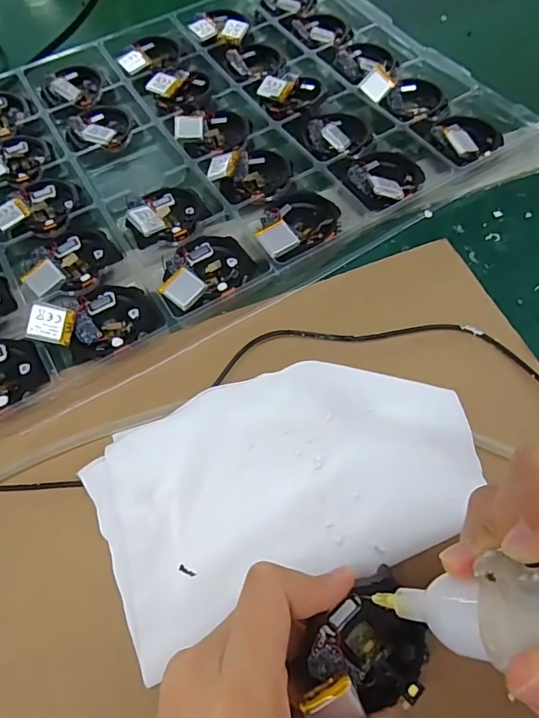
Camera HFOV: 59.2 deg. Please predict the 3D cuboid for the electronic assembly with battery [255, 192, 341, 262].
[{"bbox_3d":[0.018,-0.089,0.312,0.060,0.013,0.045,-33,67,-13],"label":"electronic assembly with battery"}]

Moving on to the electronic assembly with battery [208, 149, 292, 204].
[{"bbox_3d":[-0.014,-0.131,0.334,0.054,0.014,0.052,-1,64,2],"label":"electronic assembly with battery"}]

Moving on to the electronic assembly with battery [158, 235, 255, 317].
[{"bbox_3d":[-0.041,-0.056,0.299,0.061,0.016,0.050,-28,66,-11],"label":"electronic assembly with battery"}]

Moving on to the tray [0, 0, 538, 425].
[{"bbox_3d":[-0.070,-0.166,0.352,0.434,0.021,0.302,-28,66,-11],"label":"tray"}]

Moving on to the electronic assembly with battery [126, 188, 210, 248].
[{"bbox_3d":[-0.069,-0.104,0.320,0.051,0.016,0.052,-13,64,-4],"label":"electronic assembly with battery"}]

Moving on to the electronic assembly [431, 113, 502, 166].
[{"bbox_3d":[0.140,-0.159,0.340,0.044,0.013,0.046,-1,64,2],"label":"electronic assembly"}]

